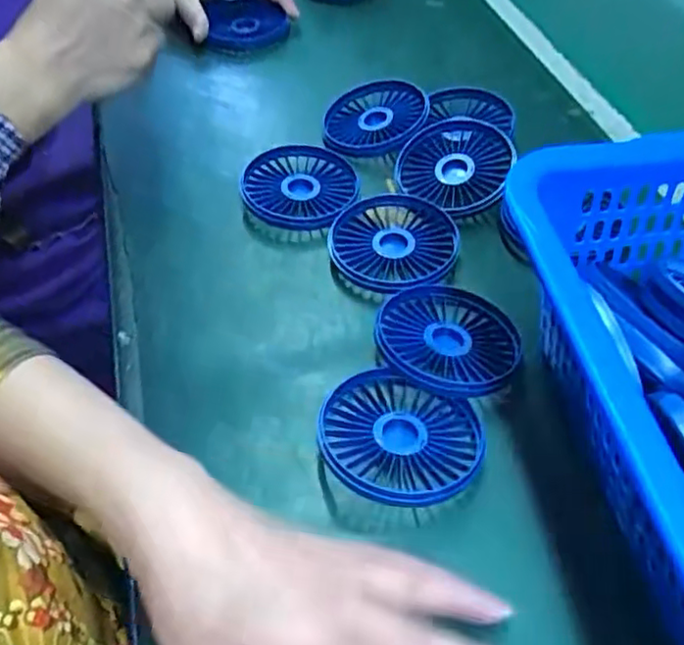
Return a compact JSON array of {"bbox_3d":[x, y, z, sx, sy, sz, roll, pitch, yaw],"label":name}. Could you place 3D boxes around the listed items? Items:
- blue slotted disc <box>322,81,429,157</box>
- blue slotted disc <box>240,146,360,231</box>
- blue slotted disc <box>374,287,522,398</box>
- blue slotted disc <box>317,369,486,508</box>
[{"bbox_3d":[0.027,-0.169,0.532,0.086,0.017,0.085,-6,55,16],"label":"blue slotted disc"},{"bbox_3d":[-0.032,-0.103,0.485,0.083,0.021,0.086,0,51,0],"label":"blue slotted disc"},{"bbox_3d":[0.066,0.008,0.392,0.083,0.012,0.080,0,51,0],"label":"blue slotted disc"},{"bbox_3d":[0.031,0.061,0.347,0.086,0.020,0.080,0,51,0],"label":"blue slotted disc"}]

